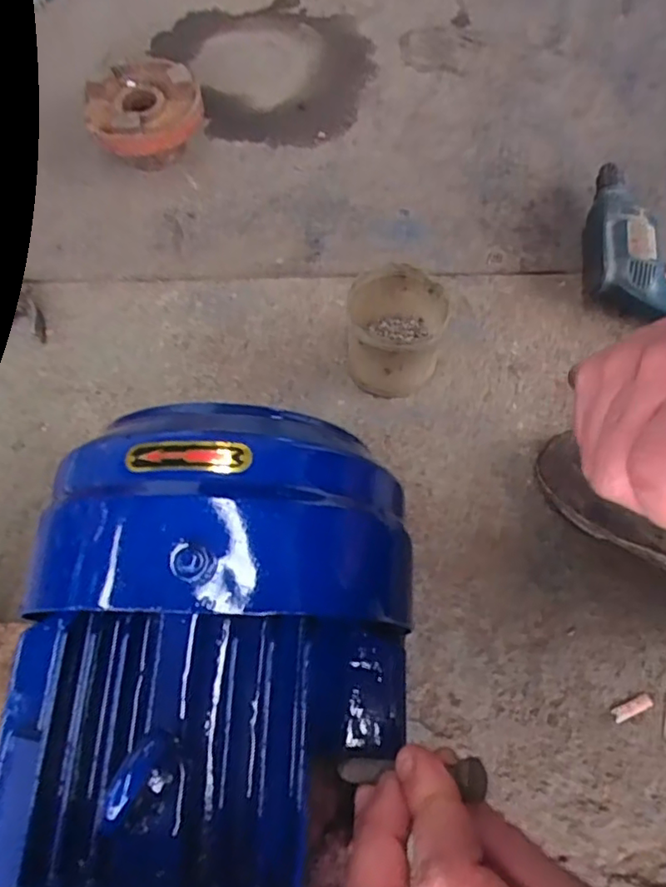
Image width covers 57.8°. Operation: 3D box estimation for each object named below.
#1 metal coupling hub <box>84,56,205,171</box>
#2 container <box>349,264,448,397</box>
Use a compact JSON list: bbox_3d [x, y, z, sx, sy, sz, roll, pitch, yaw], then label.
[{"bbox_3d":[-0.260,-0.456,0.850,0.153,0.100,0.181,-16,64,-6],"label":"metal coupling hub"},{"bbox_3d":[0.067,-0.124,0.672,0.100,0.107,0.107,-1,64,2],"label":"container"}]

